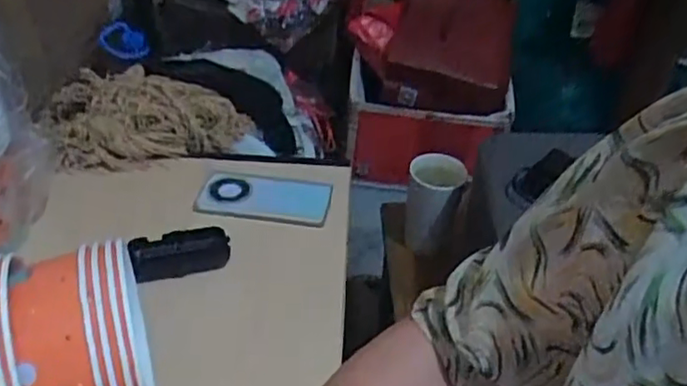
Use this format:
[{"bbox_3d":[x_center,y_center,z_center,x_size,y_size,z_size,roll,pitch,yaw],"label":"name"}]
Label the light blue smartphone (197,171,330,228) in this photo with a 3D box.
[{"bbox_3d":[-0.098,0.002,0.819,0.159,0.015,0.082,9,41,-2],"label":"light blue smartphone"}]

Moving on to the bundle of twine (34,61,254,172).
[{"bbox_3d":[-0.292,-0.108,0.905,0.309,0.072,0.163,-3,39,-7],"label":"bundle of twine"}]

